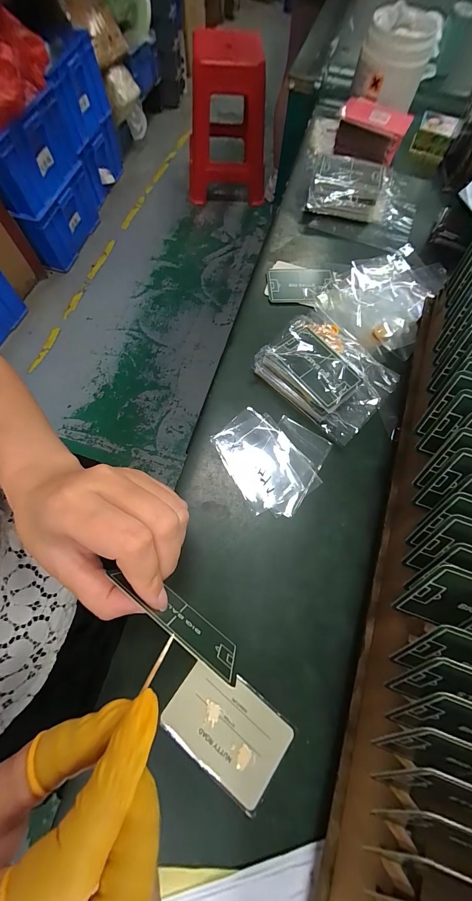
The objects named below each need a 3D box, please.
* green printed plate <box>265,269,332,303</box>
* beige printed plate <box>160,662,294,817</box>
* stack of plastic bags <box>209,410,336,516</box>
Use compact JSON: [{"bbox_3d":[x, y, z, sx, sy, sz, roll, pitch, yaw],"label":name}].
[{"bbox_3d":[0.077,-0.205,0.361,0.075,0.005,0.053,4,76,2],"label":"green printed plate"},{"bbox_3d":[-0.006,0.199,0.211,0.084,0.005,0.057,38,72,11],"label":"beige printed plate"},{"bbox_3d":[0.033,0.004,0.281,0.102,0.008,0.094,43,74,13],"label":"stack of plastic bags"}]

